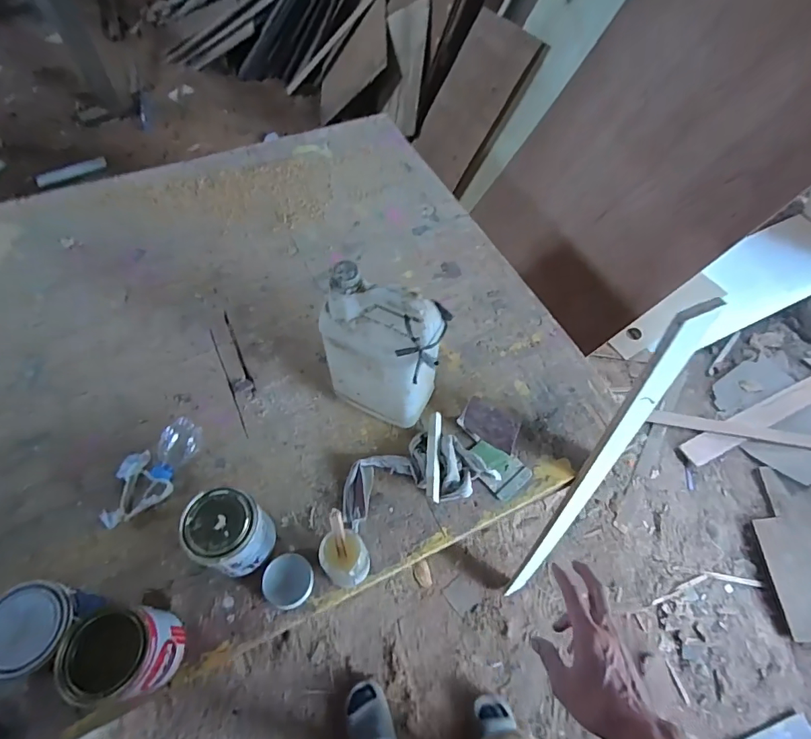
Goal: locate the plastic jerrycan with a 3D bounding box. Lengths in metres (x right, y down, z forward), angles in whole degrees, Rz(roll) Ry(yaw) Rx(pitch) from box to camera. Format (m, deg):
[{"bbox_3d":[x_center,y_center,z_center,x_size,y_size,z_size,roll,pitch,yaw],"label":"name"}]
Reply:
[{"bbox_3d":[-0.032,-0.032,0.746,0.178,0.283,0.110,31,61,14],"label":"plastic jerrycan"}]

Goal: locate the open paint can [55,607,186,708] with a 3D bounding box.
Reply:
[{"bbox_3d":[-0.374,0.382,0.613,0.110,0.133,0.104,-6,60,-8],"label":"open paint can"}]

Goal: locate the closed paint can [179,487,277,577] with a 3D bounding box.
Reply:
[{"bbox_3d":[-0.267,0.250,0.698,0.102,0.134,0.101,2,59,-3],"label":"closed paint can"}]

